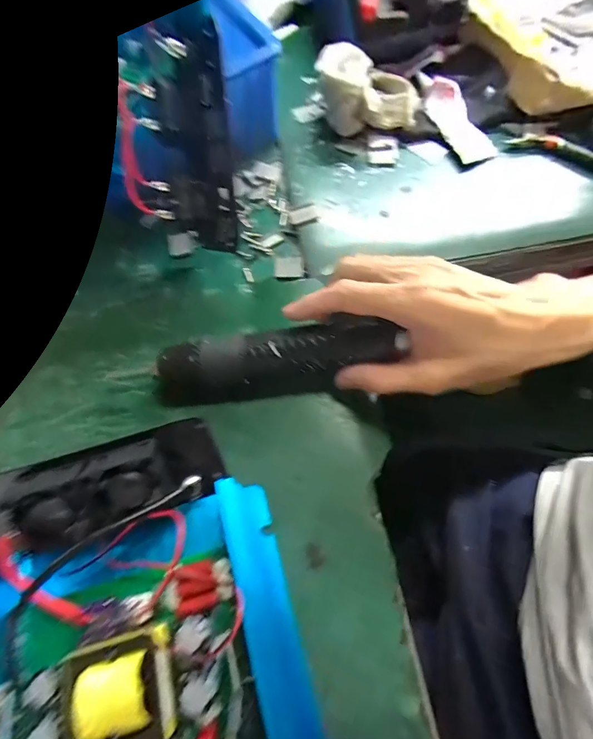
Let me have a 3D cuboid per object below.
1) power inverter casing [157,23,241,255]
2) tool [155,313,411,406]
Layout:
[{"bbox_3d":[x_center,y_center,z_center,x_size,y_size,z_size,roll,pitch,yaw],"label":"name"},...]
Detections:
[{"bbox_3d":[-0.068,-0.153,0.269,0.044,0.132,0.018,-1,26,2],"label":"power inverter casing"},{"bbox_3d":[-0.015,-0.006,0.260,0.162,0.032,0.038,-10,67,3],"label":"tool"}]

